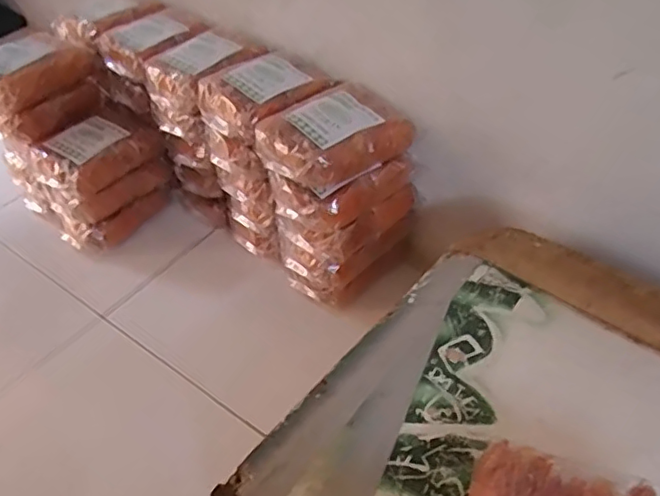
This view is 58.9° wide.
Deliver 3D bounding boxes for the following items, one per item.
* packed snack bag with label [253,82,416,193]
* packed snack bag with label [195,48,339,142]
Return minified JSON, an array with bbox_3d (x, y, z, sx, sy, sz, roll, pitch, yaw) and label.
[{"bbox_3d":[0.003,-0.151,0.774,0.182,0.060,0.136,-31,51,-25],"label":"packed snack bag with label"},{"bbox_3d":[-0.095,-0.224,0.842,0.156,0.048,0.174,24,52,26],"label":"packed snack bag with label"}]

